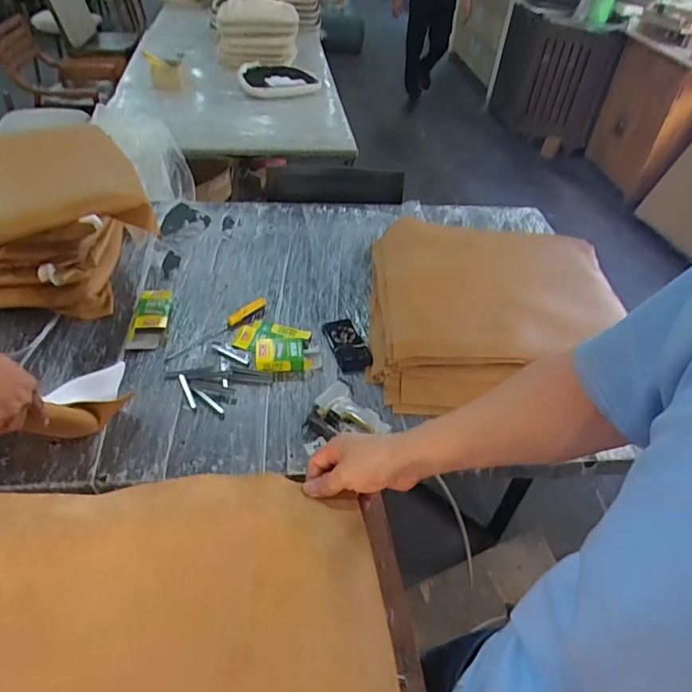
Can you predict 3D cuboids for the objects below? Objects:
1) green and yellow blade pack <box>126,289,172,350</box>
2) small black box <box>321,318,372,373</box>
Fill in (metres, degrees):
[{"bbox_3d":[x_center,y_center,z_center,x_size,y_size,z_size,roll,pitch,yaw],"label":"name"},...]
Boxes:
[{"bbox_3d":[-0.474,-0.066,1.293,0.078,0.026,0.203,0,44,-5],"label":"green and yellow blade pack"},{"bbox_3d":[-0.003,-0.009,1.294,0.078,0.020,0.177,-13,46,-17],"label":"small black box"}]

